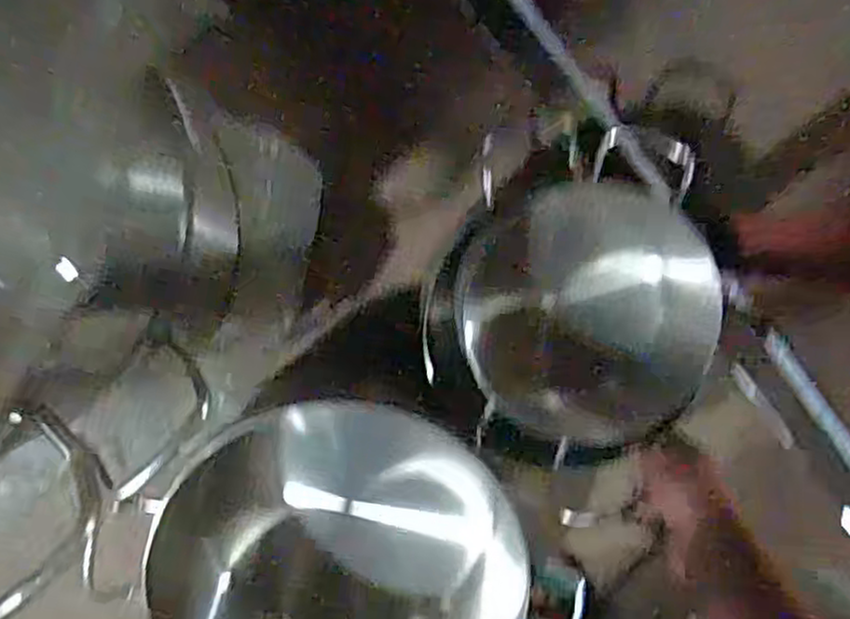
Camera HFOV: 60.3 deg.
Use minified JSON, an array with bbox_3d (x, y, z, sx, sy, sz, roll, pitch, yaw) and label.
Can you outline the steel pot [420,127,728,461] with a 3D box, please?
[{"bbox_3d":[0.131,-0.013,0.650,0.253,0.114,0.260,-6,97,-4],"label":"steel pot"}]

